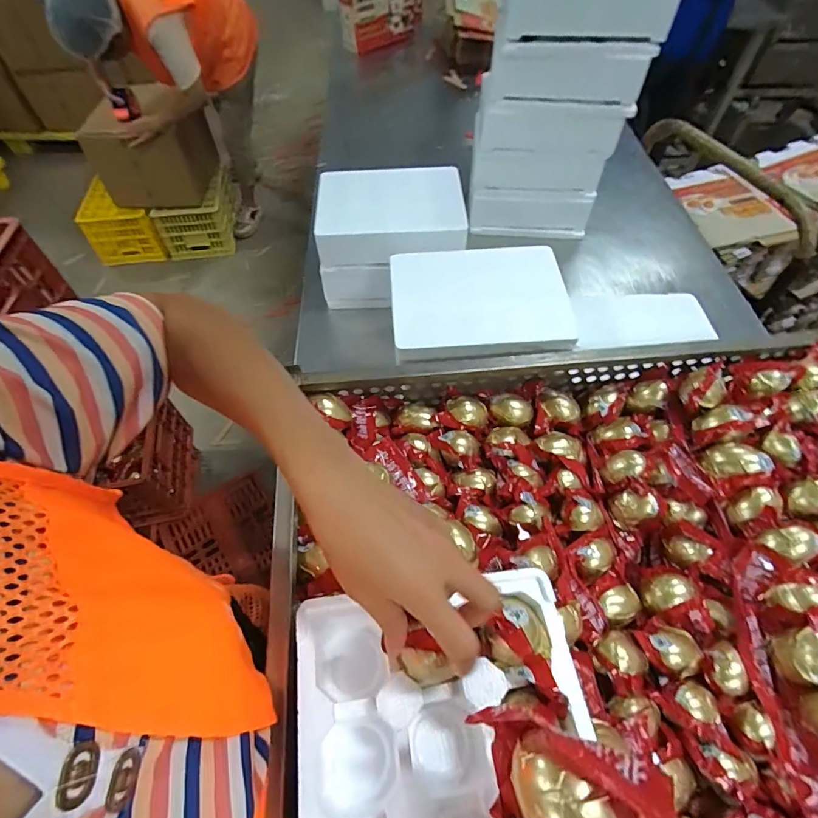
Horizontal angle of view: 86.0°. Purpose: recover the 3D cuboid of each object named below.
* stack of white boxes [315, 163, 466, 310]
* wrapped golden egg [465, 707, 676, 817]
[{"bbox_3d":[-0.036,-0.329,0.859,0.265,0.163,0.221,0,56,0],"label":"stack of white boxes"},{"bbox_3d":[0.075,0.181,0.210,0.073,0.046,0.064,-1,56,0],"label":"wrapped golden egg"}]

